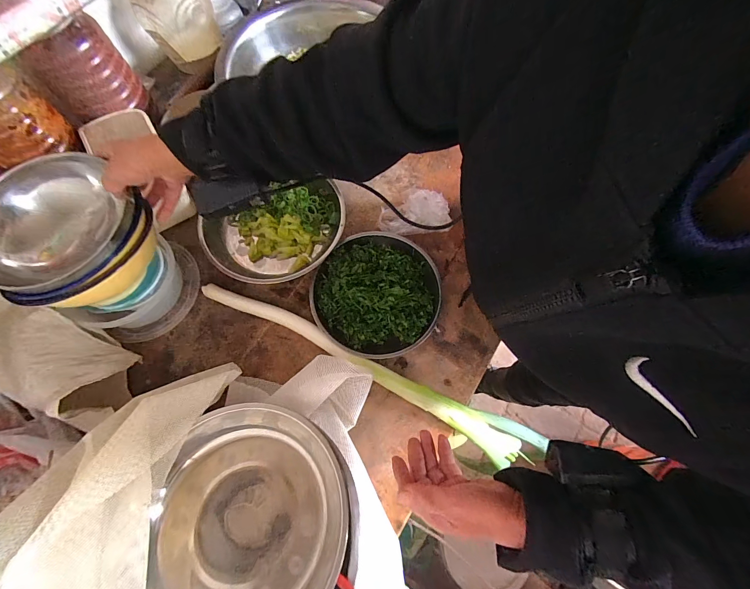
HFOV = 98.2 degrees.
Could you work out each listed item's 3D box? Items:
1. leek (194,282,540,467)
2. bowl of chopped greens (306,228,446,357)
[{"bbox_3d":[-0.001,0.127,0.504,0.567,0.108,0.060,25,74,9],"label":"leek"},{"bbox_3d":[0.003,-0.005,0.503,0.190,0.047,0.202,0,72,1],"label":"bowl of chopped greens"}]

